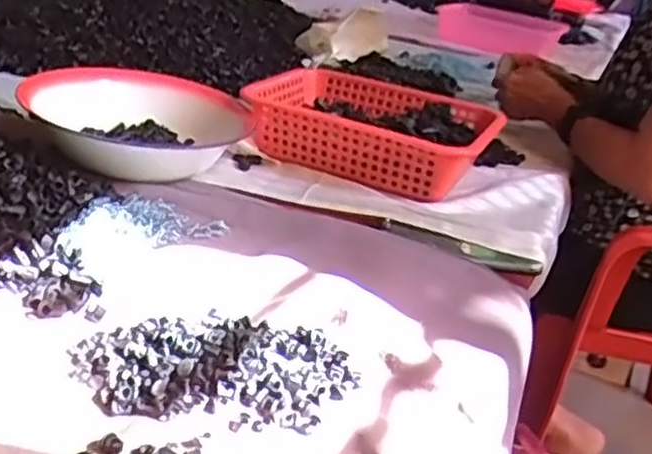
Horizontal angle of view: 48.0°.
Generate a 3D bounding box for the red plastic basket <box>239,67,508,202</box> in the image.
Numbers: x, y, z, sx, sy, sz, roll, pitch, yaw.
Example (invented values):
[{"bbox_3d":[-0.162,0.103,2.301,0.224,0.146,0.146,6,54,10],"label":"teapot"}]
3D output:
[{"bbox_3d":[0.051,-0.128,0.970,0.320,0.089,0.255,13,27,11],"label":"red plastic basket"}]

